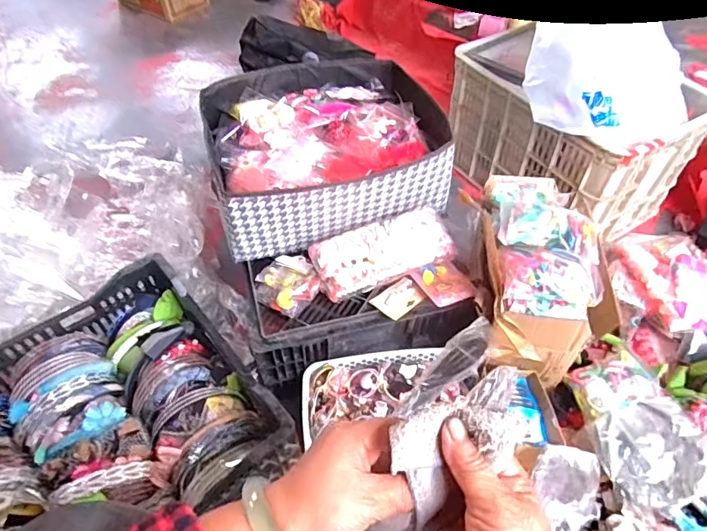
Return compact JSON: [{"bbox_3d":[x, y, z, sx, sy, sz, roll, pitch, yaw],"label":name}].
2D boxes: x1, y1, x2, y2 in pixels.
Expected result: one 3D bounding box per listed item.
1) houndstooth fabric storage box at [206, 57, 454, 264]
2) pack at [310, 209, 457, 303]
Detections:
[{"bbox_3d":[-0.057,-0.225,0.899,0.399,0.136,0.380,-12,50,-10],"label":"houndstooth fabric storage box"},{"bbox_3d":[0.049,-0.027,0.801,0.237,0.056,0.104,-18,52,-14],"label":"pack"}]

